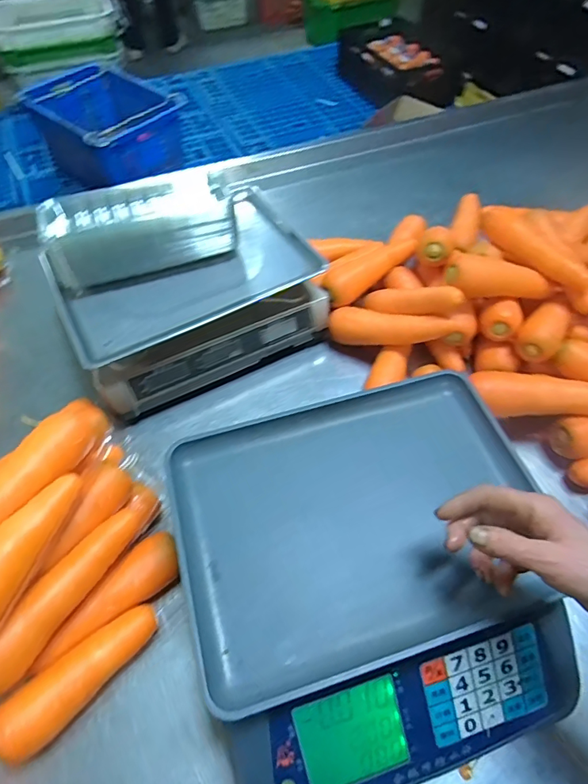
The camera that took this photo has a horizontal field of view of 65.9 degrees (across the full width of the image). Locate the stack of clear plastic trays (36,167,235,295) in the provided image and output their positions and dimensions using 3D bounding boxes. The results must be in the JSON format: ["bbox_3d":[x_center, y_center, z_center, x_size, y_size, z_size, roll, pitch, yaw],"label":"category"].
[{"bbox_3d":[-0.203,-0.222,0.618,0.243,0.079,0.095,-17,58,-12],"label":"stack of clear plastic trays"}]

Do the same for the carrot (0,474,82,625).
[{"bbox_3d":[-0.247,0.144,0.403,0.043,0.040,0.155,26,60,15],"label":"carrot"}]

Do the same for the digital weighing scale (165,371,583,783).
[{"bbox_3d":[0.072,0.167,0.442,0.328,0.102,0.343,-14,58,-10],"label":"digital weighing scale"}]

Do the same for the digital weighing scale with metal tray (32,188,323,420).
[{"bbox_3d":[-0.147,-0.133,0.665,0.341,0.113,0.229,-26,61,-18],"label":"digital weighing scale with metal tray"}]

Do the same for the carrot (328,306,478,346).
[{"bbox_3d":[0.150,-0.091,0.652,0.204,0.059,0.046,5,55,21],"label":"carrot"}]

